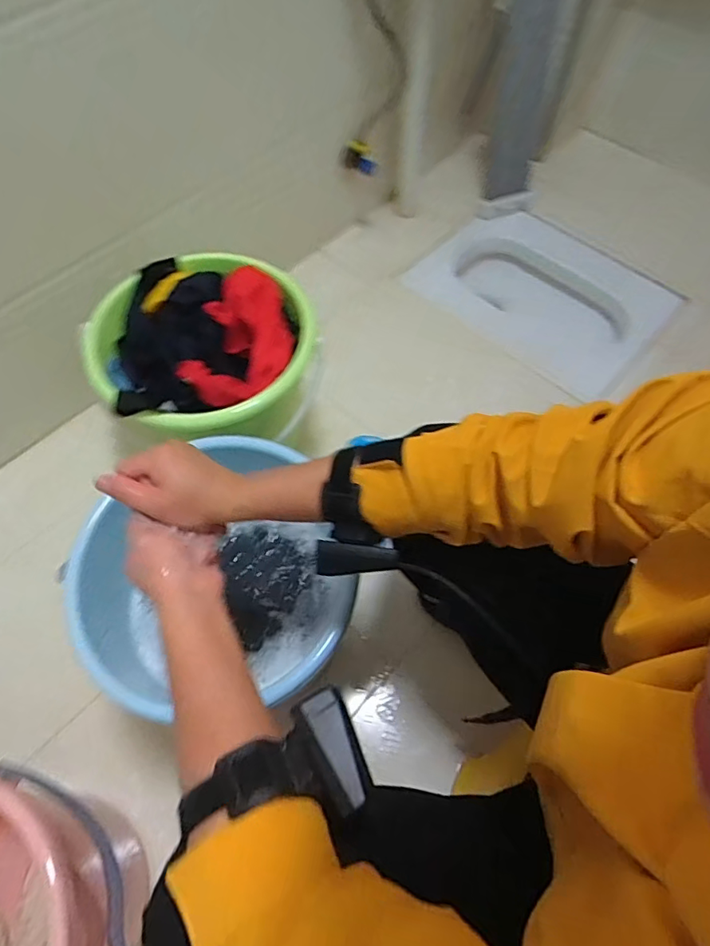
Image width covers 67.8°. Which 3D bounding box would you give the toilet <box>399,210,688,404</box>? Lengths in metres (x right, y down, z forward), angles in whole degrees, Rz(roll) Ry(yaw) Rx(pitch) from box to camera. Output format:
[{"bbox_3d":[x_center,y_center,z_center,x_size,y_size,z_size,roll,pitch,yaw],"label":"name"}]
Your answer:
[{"bbox_3d":[0.415,-0.405,1.199,0.529,0.102,0.357,33,67,17],"label":"toilet"}]

